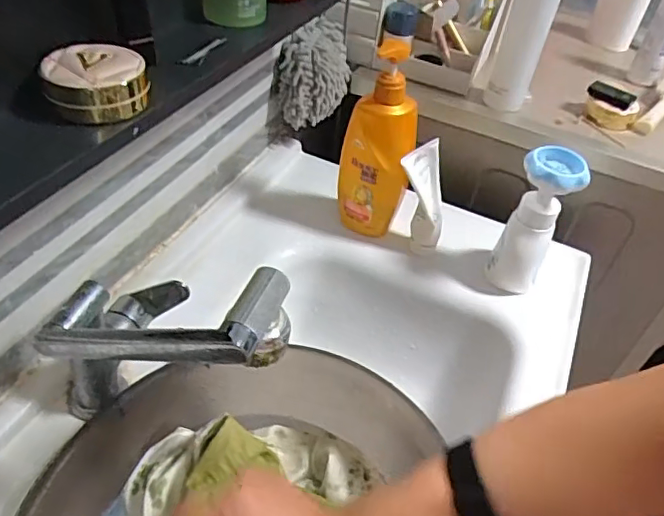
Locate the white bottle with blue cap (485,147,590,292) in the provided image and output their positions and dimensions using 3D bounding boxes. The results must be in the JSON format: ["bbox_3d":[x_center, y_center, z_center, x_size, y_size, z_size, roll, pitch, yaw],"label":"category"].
[{"bbox_3d":[0.248,-0.043,0.689,0.068,0.179,0.057,19,44,12],"label":"white bottle with blue cap"}]

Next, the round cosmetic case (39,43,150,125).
[{"bbox_3d":[-0.175,-0.132,0.417,0.070,0.033,0.061,-8,45,-16],"label":"round cosmetic case"}]

